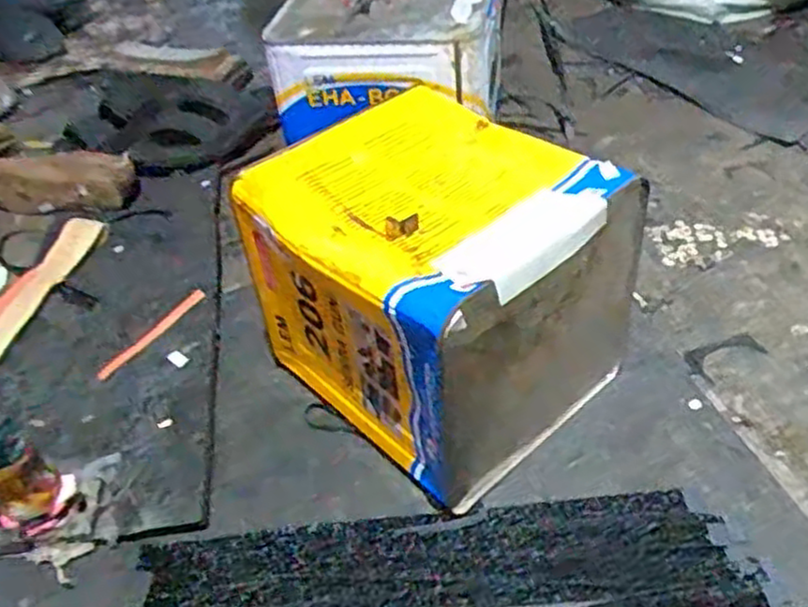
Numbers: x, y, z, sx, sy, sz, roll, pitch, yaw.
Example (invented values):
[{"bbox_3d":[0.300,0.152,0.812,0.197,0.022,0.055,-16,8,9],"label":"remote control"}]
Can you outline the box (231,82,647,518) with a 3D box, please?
[{"bbox_3d":[0.036,-0.010,0.682,0.239,0.250,0.256,-36,50,-27],"label":"box"}]

